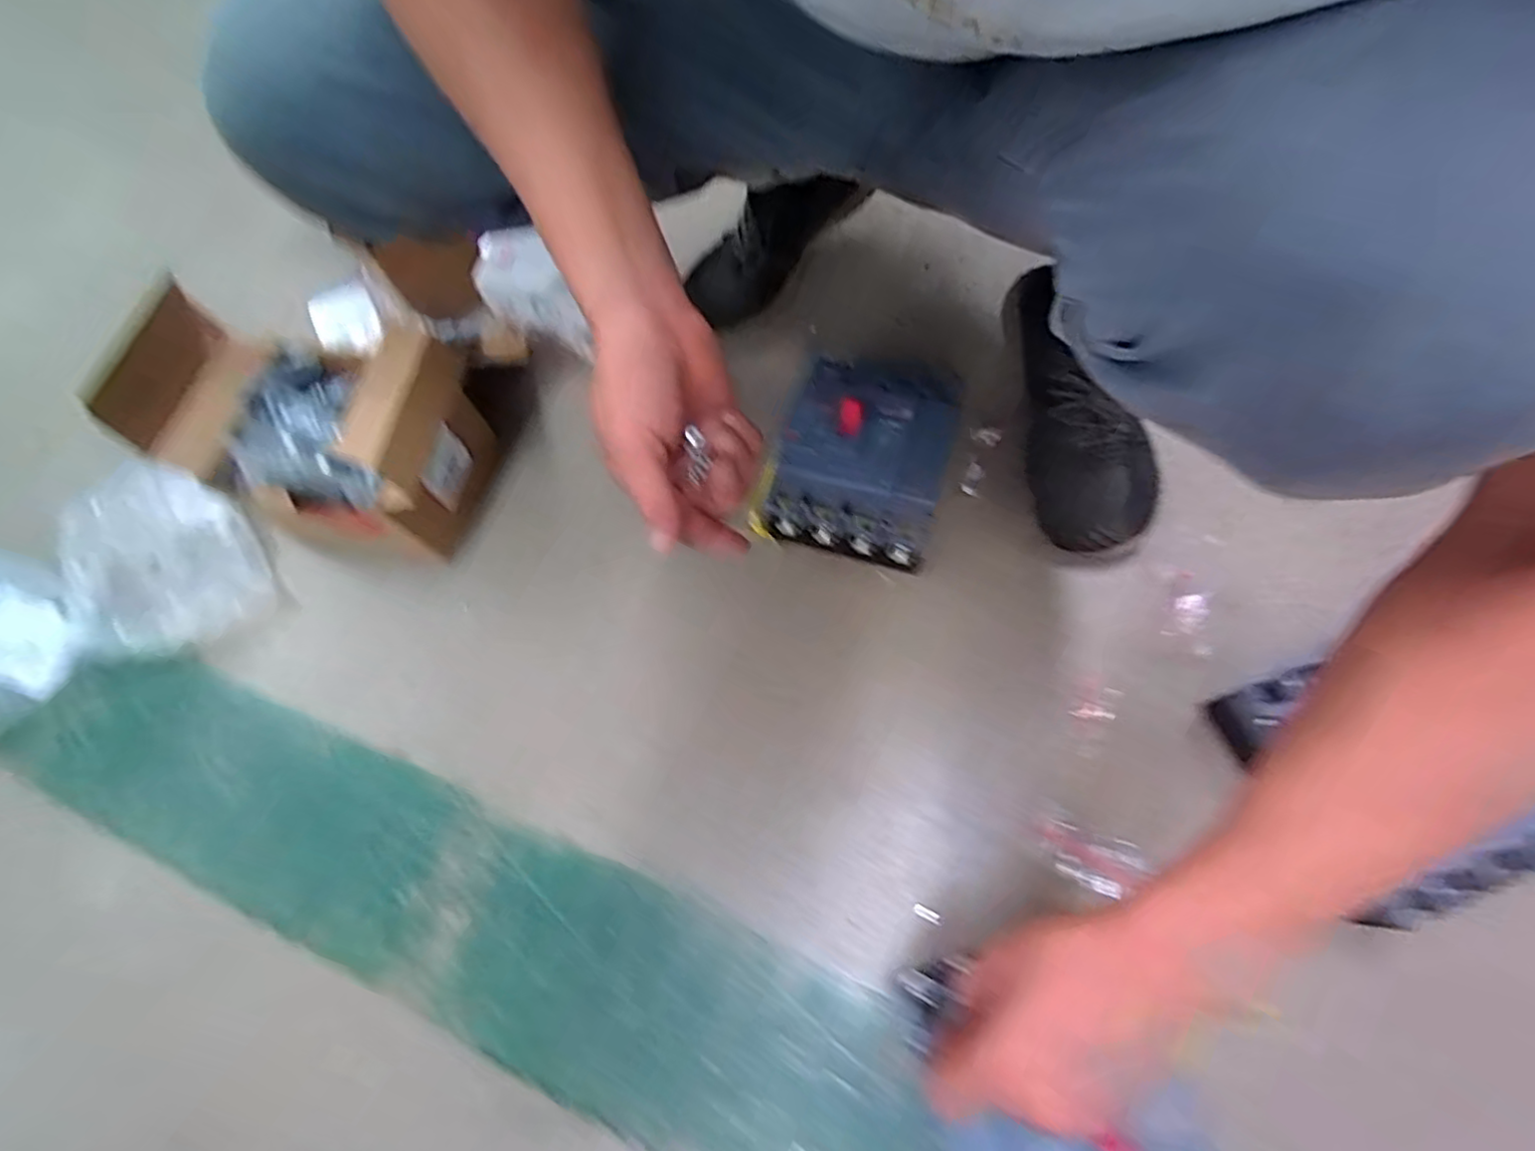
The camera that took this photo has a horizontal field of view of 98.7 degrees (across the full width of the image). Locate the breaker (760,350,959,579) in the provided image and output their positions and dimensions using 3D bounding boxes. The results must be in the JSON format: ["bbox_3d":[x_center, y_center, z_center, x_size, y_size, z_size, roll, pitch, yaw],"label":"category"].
[{"bbox_3d":[0.089,-0.110,0.601,0.146,0.079,0.166,15,69,12],"label":"breaker"}]

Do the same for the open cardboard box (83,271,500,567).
[{"bbox_3d":[-0.387,-0.126,0.604,0.240,0.189,0.182,15,66,8],"label":"open cardboard box"}]

